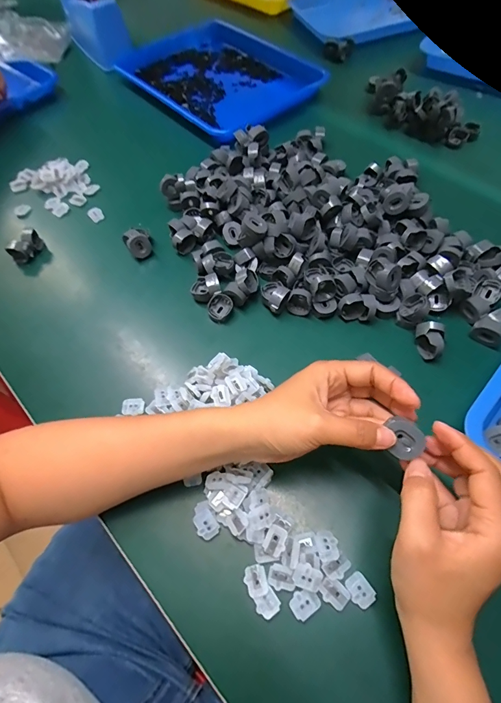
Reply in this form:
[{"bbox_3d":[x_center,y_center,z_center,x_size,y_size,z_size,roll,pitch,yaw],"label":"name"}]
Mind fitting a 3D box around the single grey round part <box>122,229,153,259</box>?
[{"bbox_3d":[-0.139,-0.133,0.458,0.024,0.032,0.026,-38,66,-16],"label":"single grey round part"}]

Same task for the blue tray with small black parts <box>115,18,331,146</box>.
[{"bbox_3d":[-0.048,-0.492,0.660,0.276,0.038,0.335,-36,65,-15],"label":"blue tray with small black parts"}]

